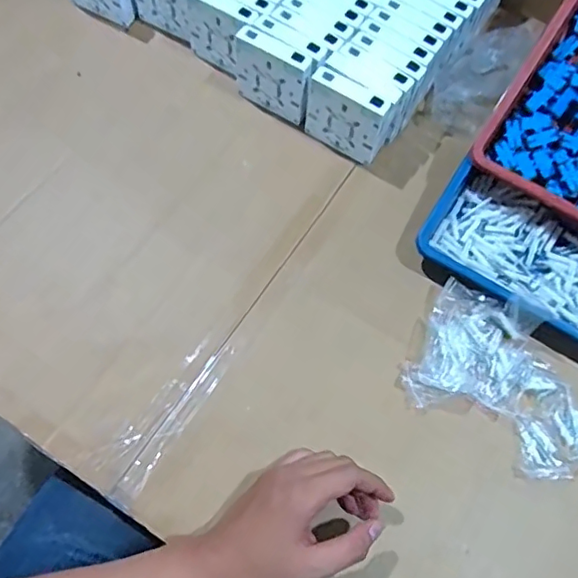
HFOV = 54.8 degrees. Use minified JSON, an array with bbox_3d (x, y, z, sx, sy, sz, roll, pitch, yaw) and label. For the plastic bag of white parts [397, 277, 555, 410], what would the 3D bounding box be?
[{"bbox_3d":[0.173,0.059,0.521,0.097,0.043,0.126,28,68,10],"label":"plastic bag of white parts"}]

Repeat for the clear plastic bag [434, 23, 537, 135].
[{"bbox_3d":[0.224,-0.255,0.643,0.074,0.059,0.155,30,68,10],"label":"clear plastic bag"}]

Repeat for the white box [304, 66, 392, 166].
[{"bbox_3d":[0.062,-0.185,0.600,0.087,0.082,0.025,32,69,11],"label":"white box"}]

